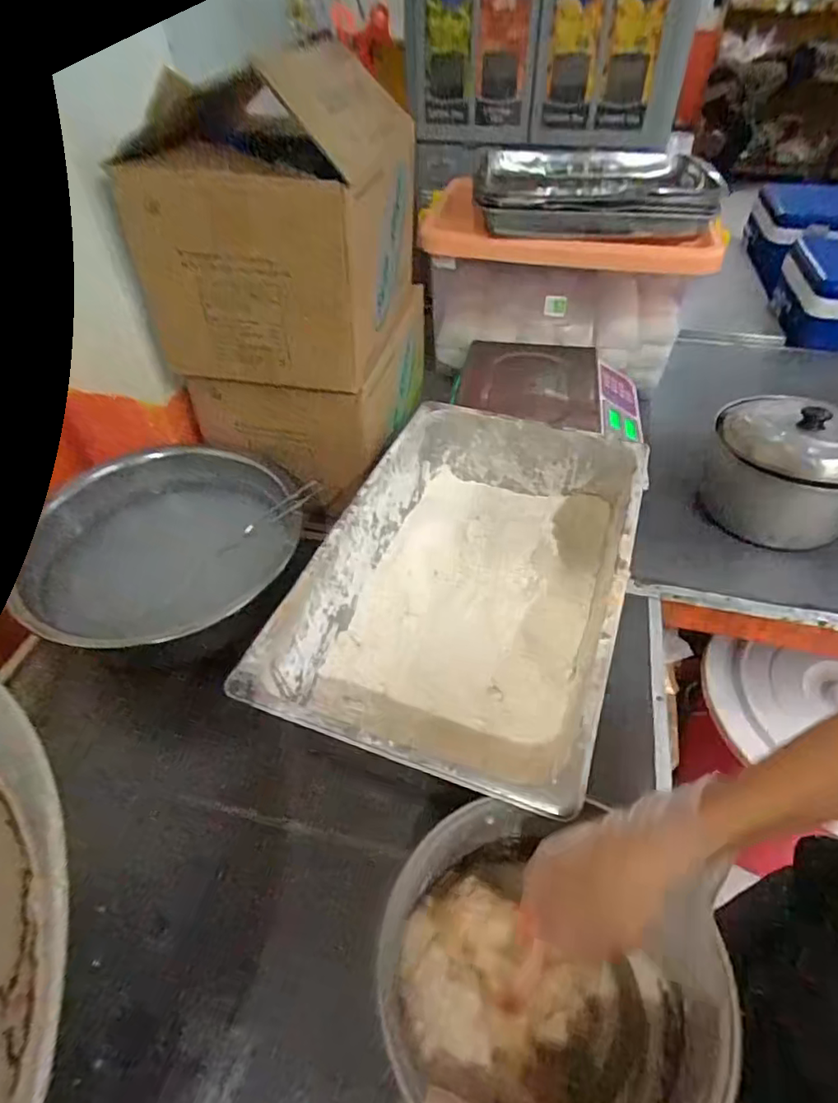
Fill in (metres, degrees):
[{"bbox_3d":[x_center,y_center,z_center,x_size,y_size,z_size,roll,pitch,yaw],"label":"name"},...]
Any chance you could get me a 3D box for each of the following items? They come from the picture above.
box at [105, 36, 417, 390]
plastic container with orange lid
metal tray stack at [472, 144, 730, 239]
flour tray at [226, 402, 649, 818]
[{"bbox_3d":[-0.163,-0.403,0.724,0.260,0.268,0.320,7,45,9],"label":"box"},{"bbox_3d":[0.264,-0.496,1.074,0.485,0.253,0.232,9,45,11],"label":"plastic container with orange lid"},{"bbox_3d":[0.297,-0.627,0.992,0.373,0.065,0.319,3,45,4],"label":"metal tray stack"},{"bbox_3d":[0.067,0.038,0.701,0.327,0.156,0.510,15,47,16],"label":"flour tray"}]

